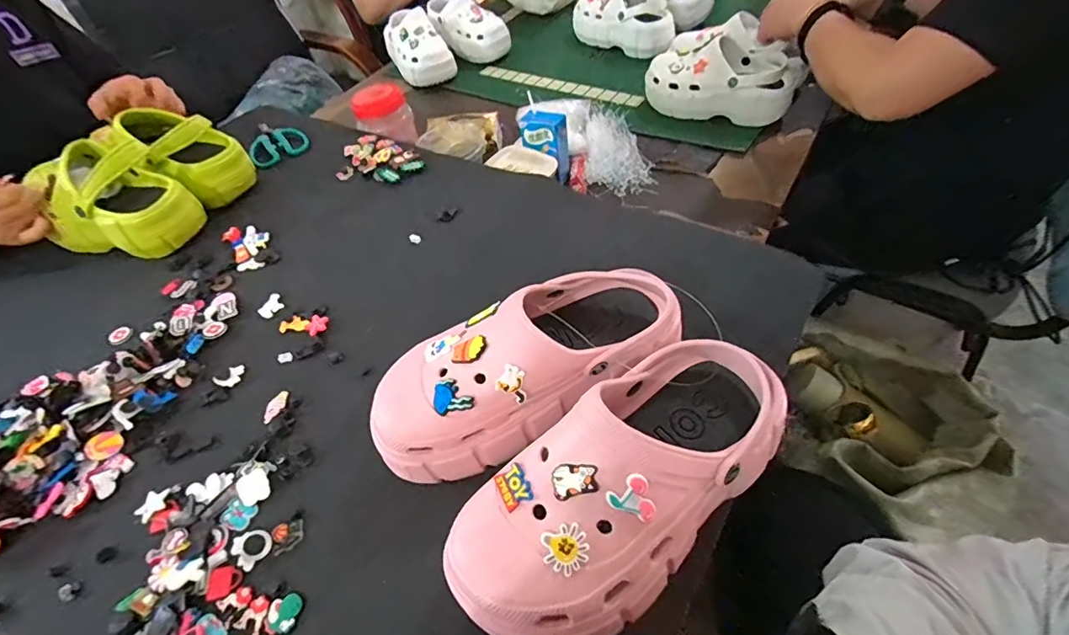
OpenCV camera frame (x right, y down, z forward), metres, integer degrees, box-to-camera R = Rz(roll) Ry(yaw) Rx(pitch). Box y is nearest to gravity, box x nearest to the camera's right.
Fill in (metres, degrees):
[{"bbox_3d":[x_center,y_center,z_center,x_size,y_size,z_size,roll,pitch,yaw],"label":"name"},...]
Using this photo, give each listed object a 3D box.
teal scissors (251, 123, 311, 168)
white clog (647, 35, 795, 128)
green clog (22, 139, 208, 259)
[{"bbox_3d":[-0.416,-0.285,0.792,0.089,0.018,0.097,-29,52,-15],"label":"teal scissors"},{"bbox_3d":[0.323,-0.416,0.864,0.251,0.112,0.105,14,54,20],"label":"white clog"},{"bbox_3d":[-0.535,-0.151,0.632,0.194,0.103,0.105,8,52,14],"label":"green clog"}]

